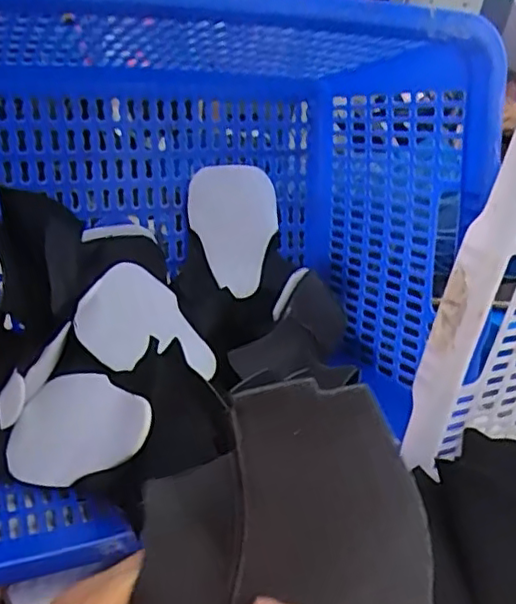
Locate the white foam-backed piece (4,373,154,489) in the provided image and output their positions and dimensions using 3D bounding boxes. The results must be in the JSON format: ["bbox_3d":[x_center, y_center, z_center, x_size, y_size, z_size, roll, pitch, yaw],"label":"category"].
[{"bbox_3d":[-0.152,0.102,0.554,0.129,0.019,0.096,-20,48,9],"label":"white foam-backed piece"}]

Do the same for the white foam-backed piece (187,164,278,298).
[{"bbox_3d":[-0.021,-0.079,0.695,0.097,0.136,0.017,-12,-3,-18],"label":"white foam-backed piece"}]

